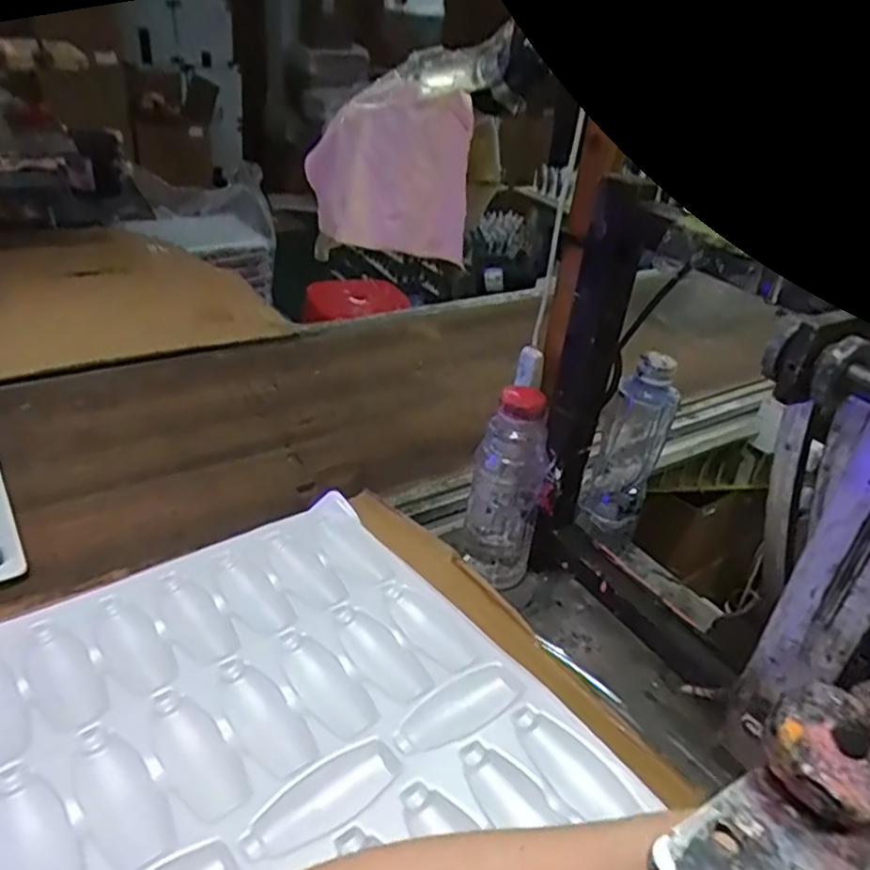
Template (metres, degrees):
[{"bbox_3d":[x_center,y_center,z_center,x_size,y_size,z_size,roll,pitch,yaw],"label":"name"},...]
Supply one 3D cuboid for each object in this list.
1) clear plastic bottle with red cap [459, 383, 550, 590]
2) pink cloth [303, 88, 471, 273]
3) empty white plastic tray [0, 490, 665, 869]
[{"bbox_3d":[0.067,0.042,0.645,0.061,0.171,0.059,19,37,18],"label":"clear plastic bottle with red cap"},{"bbox_3d":[-0.043,-0.203,0.553,0.144,0.116,0.022,19,29,24],"label":"pink cloth"},{"bbox_3d":[-0.074,0.240,0.465,0.359,0.032,0.540,-21,43,-33],"label":"empty white plastic tray"}]

